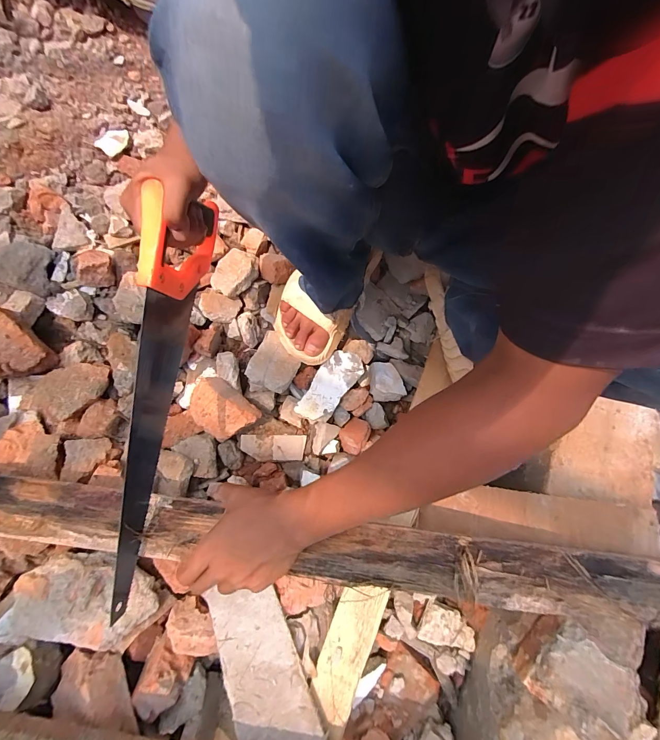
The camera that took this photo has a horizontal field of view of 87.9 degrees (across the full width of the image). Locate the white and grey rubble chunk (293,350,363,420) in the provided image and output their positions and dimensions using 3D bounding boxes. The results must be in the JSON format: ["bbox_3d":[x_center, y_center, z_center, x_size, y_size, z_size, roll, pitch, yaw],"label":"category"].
[{"bbox_3d":[0.000,0.028,0.573,0.059,0.025,0.132,37,73,10],"label":"white and grey rubble chunk"}]

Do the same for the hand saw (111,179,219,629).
[{"bbox_3d":[-0.186,0.032,0.369,0.024,0.104,0.414,8,89,0],"label":"hand saw"}]

